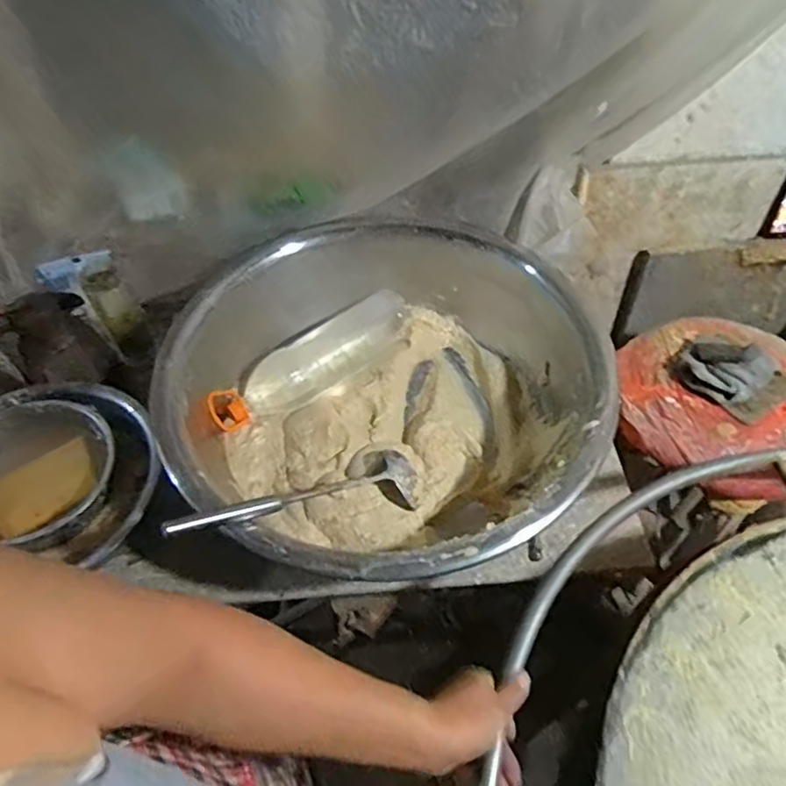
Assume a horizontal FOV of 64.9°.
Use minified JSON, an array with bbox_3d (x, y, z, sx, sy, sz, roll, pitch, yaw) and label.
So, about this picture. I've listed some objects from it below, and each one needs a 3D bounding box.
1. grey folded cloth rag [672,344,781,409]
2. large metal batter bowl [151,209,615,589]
[{"bbox_3d":[0.488,-0.036,0.912,0.116,0.045,0.117,-37,61,-26],"label":"grey folded cloth rag"},{"bbox_3d":[-0.014,-0.008,0.901,0.599,0.193,0.581,1,52,-1],"label":"large metal batter bowl"}]

